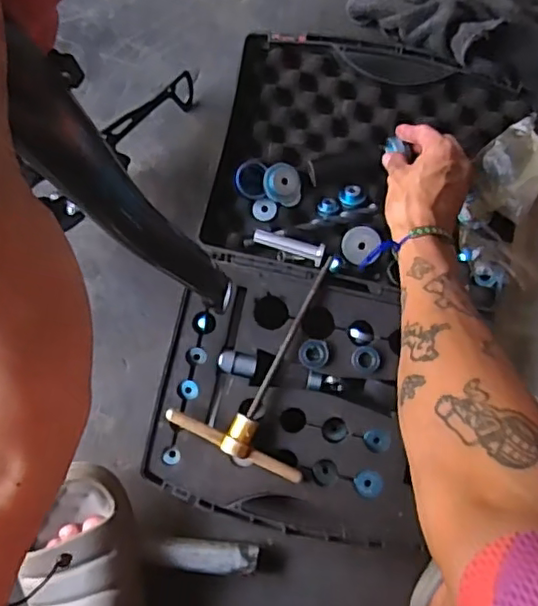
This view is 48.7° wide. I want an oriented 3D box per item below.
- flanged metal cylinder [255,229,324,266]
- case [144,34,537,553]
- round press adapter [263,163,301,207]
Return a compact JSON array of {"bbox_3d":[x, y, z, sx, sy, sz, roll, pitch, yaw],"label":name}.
[{"bbox_3d":[0.022,-0.062,0.653,0.077,0.022,0.022,18,88,4],"label":"flanged metal cylinder"},{"bbox_3d":[0.081,-0.016,0.647,0.334,0.062,0.526,14,88,4],"label":"case"},{"bbox_3d":[0.015,-0.130,0.654,0.039,0.025,0.042,1,87,3],"label":"round press adapter"}]

